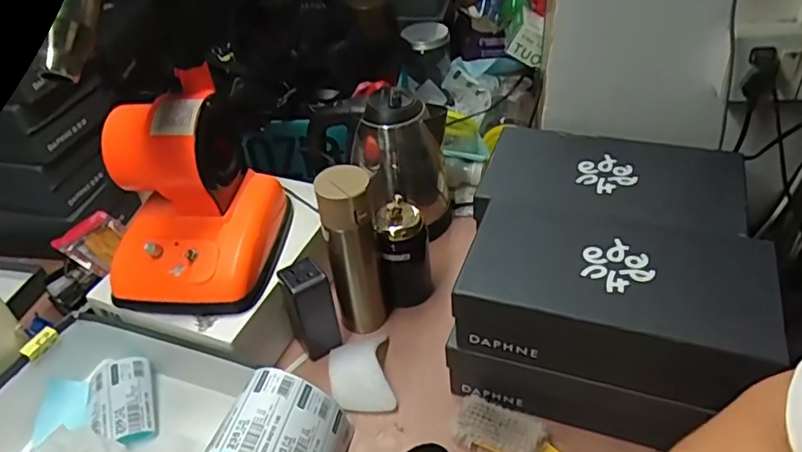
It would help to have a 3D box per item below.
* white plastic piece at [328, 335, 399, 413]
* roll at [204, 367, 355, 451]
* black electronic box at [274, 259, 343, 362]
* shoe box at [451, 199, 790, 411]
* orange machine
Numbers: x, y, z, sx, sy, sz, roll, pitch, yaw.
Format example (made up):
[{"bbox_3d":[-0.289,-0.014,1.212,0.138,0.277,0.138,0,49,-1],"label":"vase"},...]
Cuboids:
[{"bbox_3d":[-0.049,0.181,0.728,0.078,0.037,0.106,-12,41,-6],"label":"white plastic piece"},{"bbox_3d":[-0.135,0.226,0.634,0.135,0.090,0.105,3,42,10],"label":"roll"},{"bbox_3d":[-0.115,0.106,0.745,0.052,0.126,0.056,-23,44,-18],"label":"black electronic box"},{"bbox_3d":[0.220,0.073,0.621,0.294,0.096,0.179,10,44,17],"label":"shoe box"},{"bbox_3d":[-0.254,-0.038,0.702,0.175,0.204,0.207,4,42,11],"label":"orange machine"}]

